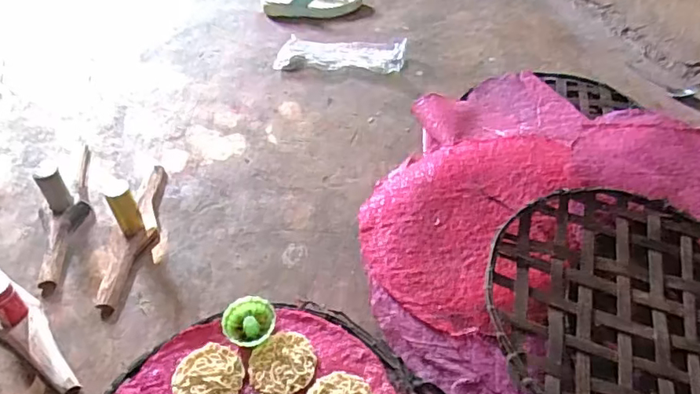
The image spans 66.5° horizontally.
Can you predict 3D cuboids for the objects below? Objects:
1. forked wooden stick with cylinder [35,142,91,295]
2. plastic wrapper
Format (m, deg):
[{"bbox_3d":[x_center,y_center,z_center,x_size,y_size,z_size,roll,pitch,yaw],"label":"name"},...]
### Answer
[{"bbox_3d":[-0.437,-0.007,0.815,0.055,0.092,0.314,-10,47,-9],"label":"forked wooden stick with cylinder"},{"bbox_3d":[-0.017,-0.302,1.125,0.262,0.030,0.101,6,46,7],"label":"plastic wrapper"}]

